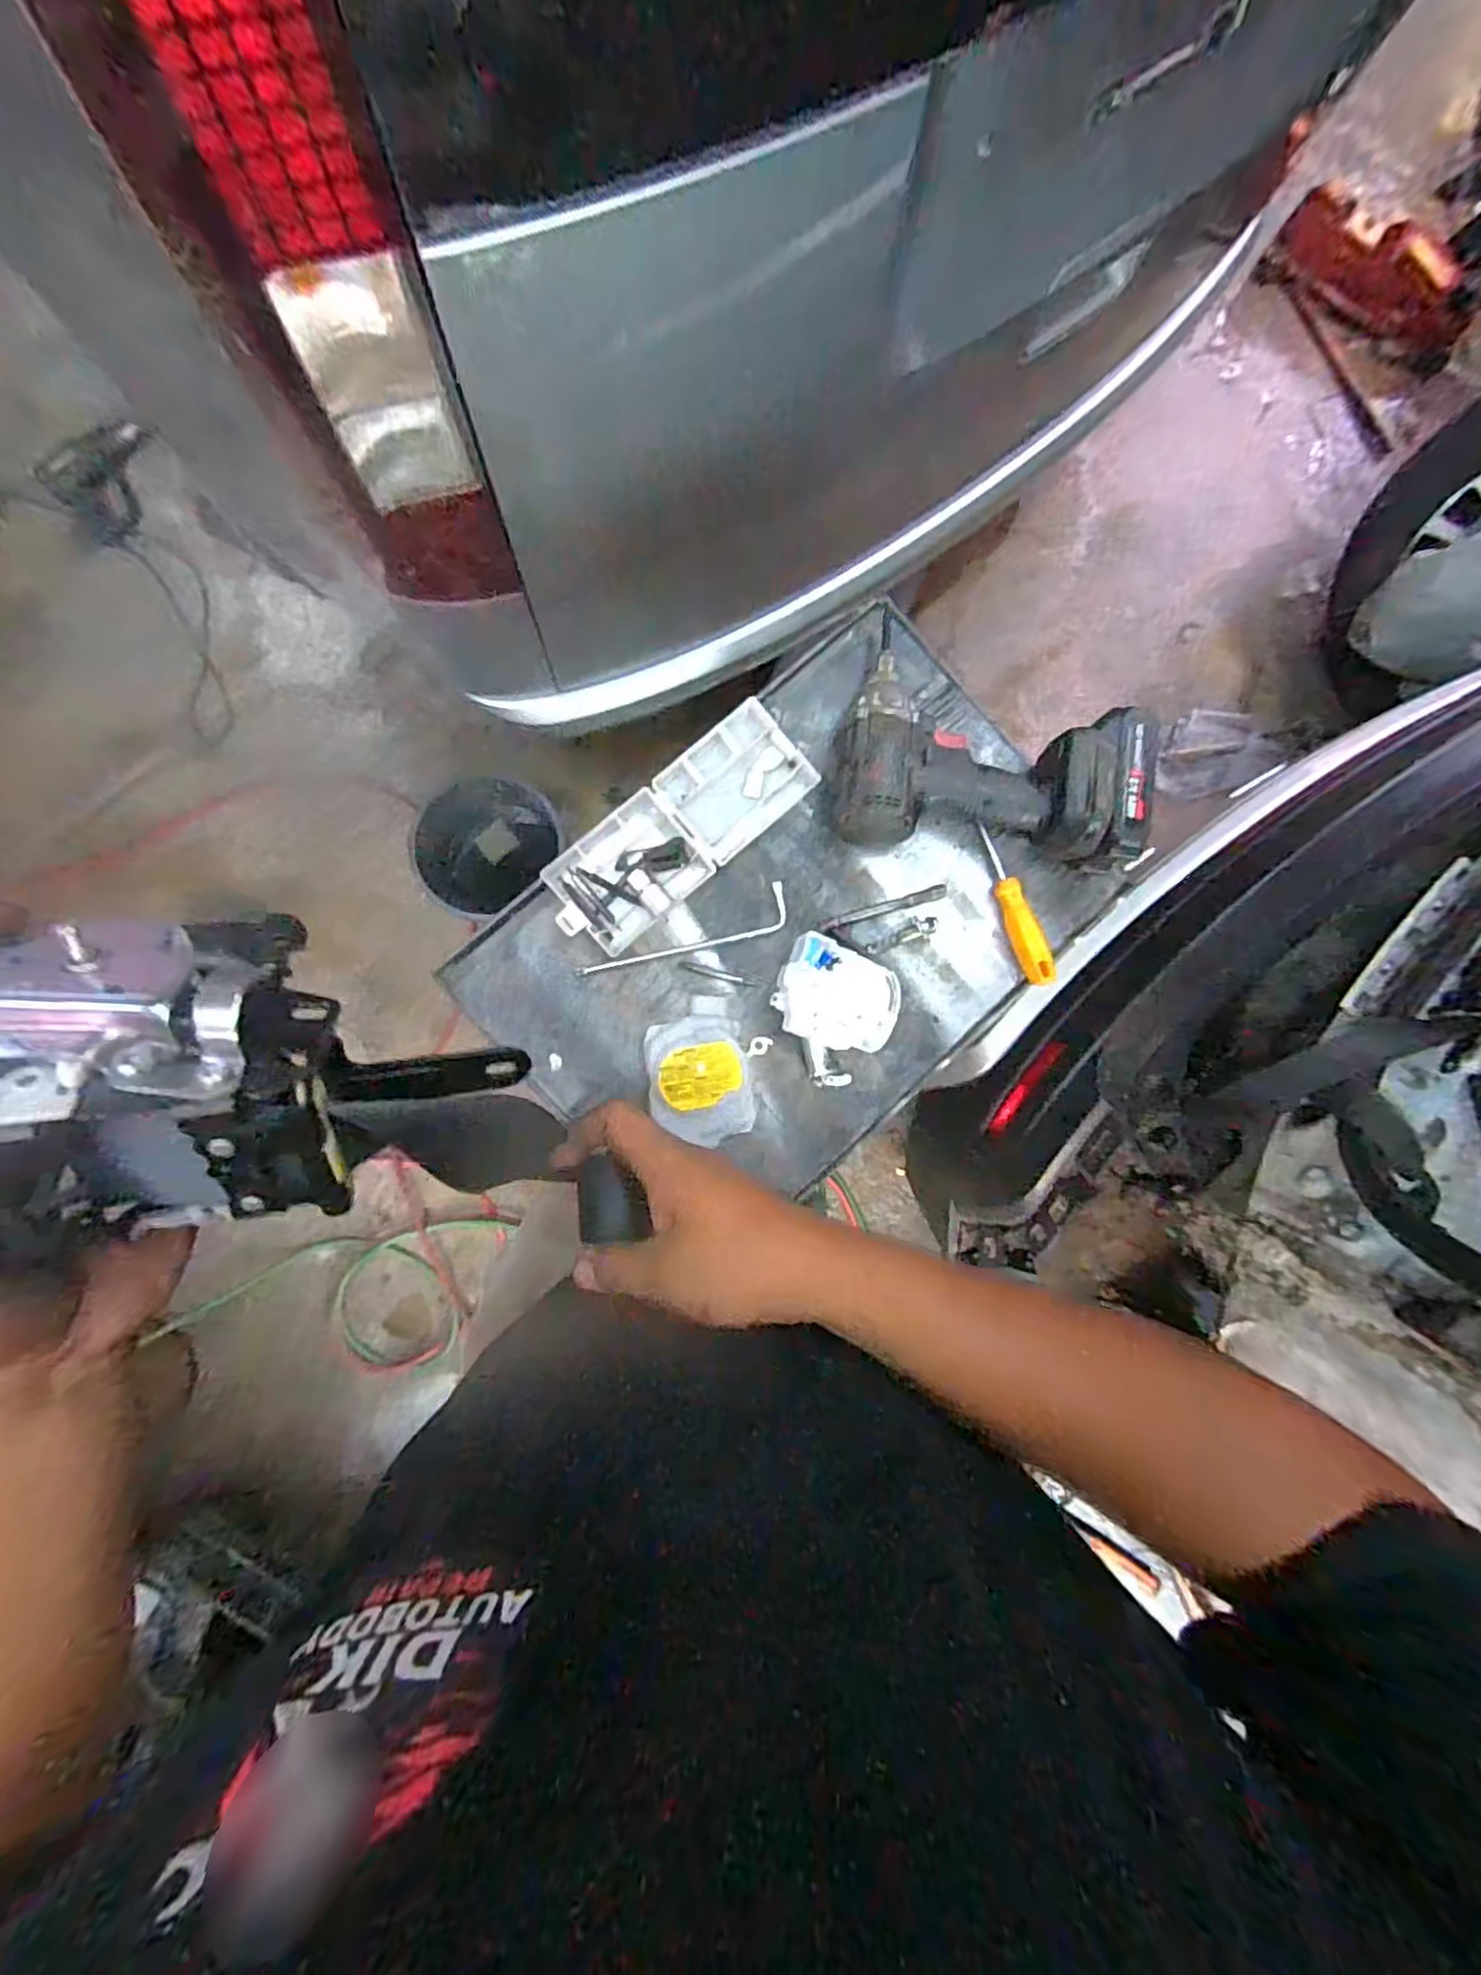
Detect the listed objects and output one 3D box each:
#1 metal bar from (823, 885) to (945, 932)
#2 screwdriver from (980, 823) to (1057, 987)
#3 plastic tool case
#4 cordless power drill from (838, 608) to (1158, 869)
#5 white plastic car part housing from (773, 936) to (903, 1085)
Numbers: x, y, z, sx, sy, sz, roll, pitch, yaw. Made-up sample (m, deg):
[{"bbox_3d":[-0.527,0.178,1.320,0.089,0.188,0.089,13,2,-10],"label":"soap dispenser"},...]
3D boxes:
[{"bbox_3d":[0.116,-0.065,0.555,0.108,0.011,0.010,-17,88,-5],"label":"metal bar"},{"bbox_3d":[0.228,-0.069,0.564,0.023,0.020,0.137,-15,88,-5],"label":"screwdriver"},{"bbox_3d":[-0.047,-0.127,0.548,0.227,0.028,0.084,-41,91,-5],"label":"plastic tool case"},{"bbox_3d":[0.194,-0.190,0.540,0.229,0.070,0.174,6,86,-4],"label":"cordless power drill"},{"bbox_3d":[0.070,0.020,0.534,0.094,0.038,0.100,0,87,-4],"label":"white plastic car part housing"}]

